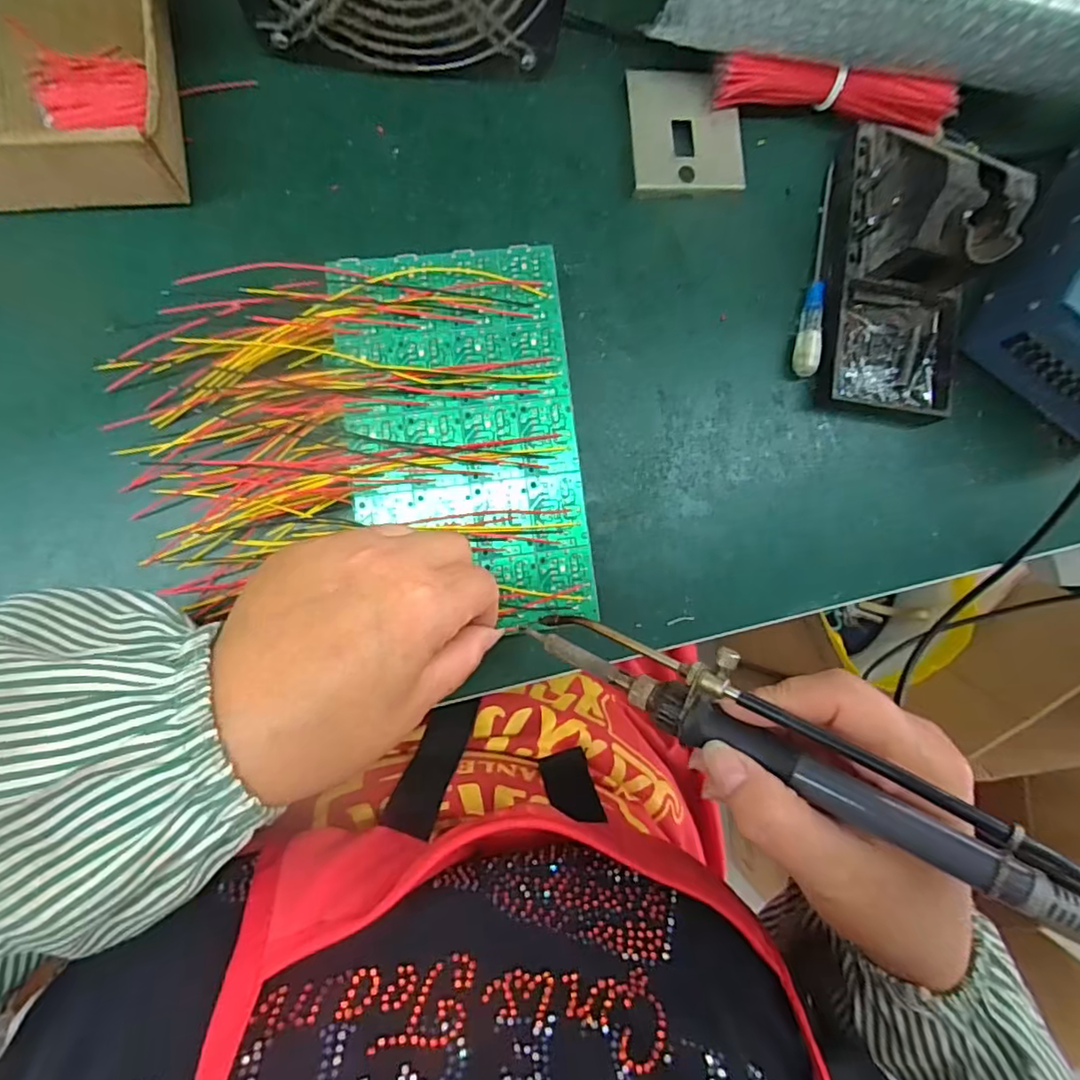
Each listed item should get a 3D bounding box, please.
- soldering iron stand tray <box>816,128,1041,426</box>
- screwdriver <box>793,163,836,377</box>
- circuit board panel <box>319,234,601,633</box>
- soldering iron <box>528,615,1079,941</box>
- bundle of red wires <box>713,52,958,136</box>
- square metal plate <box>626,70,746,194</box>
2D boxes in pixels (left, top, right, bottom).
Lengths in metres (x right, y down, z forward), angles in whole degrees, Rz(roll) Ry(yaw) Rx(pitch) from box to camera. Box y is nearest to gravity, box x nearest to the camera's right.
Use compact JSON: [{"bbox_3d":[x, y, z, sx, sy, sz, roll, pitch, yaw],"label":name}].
[{"bbox_3d":[0.203,-0.152,0.312,0.082,0.069,0.158,1,88,-8],"label":"soldering iron stand tray"},{"bbox_3d":[0.157,-0.154,0.333,0.012,0.012,0.123,10,89,-8],"label":"screwdriver"},{"bbox_3d":[-0.034,-0.045,0.266,0.100,0.008,0.168,-7,91,-8],"label":"circuit board panel"},{"bbox_3d":[0.083,0.067,0.200,0.208,0.018,0.032,24,86,30],"label":"soldering iron"},{"bbox_3d":[0.161,-0.243,0.323,0.133,0.027,0.017,1,90,-8],"label":"bundle of red wires"},{"bbox_3d":[0.080,-0.223,0.324,0.064,0.011,0.064,-9,92,-8],"label":"square metal plate"}]

